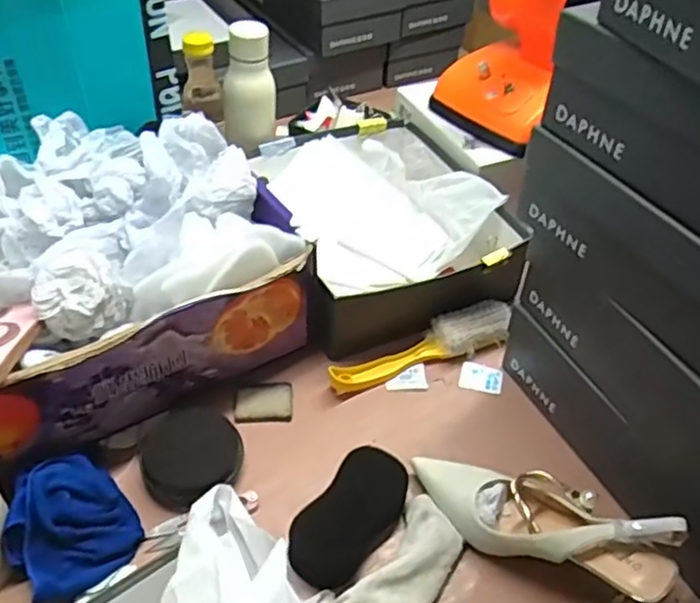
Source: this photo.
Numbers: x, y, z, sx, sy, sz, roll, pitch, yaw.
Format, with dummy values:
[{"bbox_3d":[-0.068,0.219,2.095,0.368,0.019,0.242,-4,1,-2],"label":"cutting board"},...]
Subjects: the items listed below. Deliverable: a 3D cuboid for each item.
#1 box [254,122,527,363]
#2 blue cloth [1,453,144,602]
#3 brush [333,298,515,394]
[{"bbox_3d":[0.046,-0.092,0.853,0.259,0.105,0.342,-10,46,-14],"label":"box"},{"bbox_3d":[-0.241,0.188,0.581,0.102,0.054,0.103,-26,51,-27],"label":"blue cloth"},{"bbox_3d":[0.078,0.048,0.758,0.220,0.043,0.059,-13,46,-16],"label":"brush"}]

